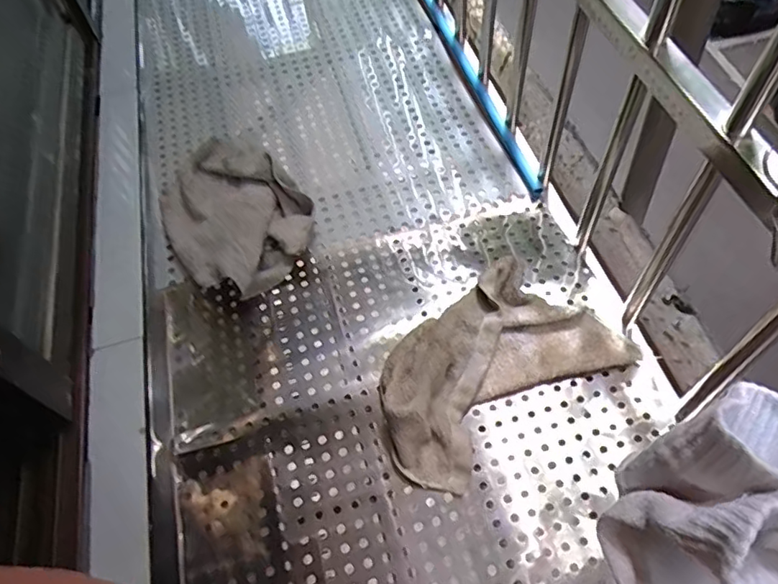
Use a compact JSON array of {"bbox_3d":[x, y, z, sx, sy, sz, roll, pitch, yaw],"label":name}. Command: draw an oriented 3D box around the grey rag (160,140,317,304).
[{"bbox_3d":[-0.207,-0.117,0.735,0.184,0.060,0.283,-35,61,-17],"label":"grey rag"}]

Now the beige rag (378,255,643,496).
[{"bbox_3d":[0.102,0.078,0.602,0.268,0.051,0.166,-32,61,-15],"label":"beige rag"}]

